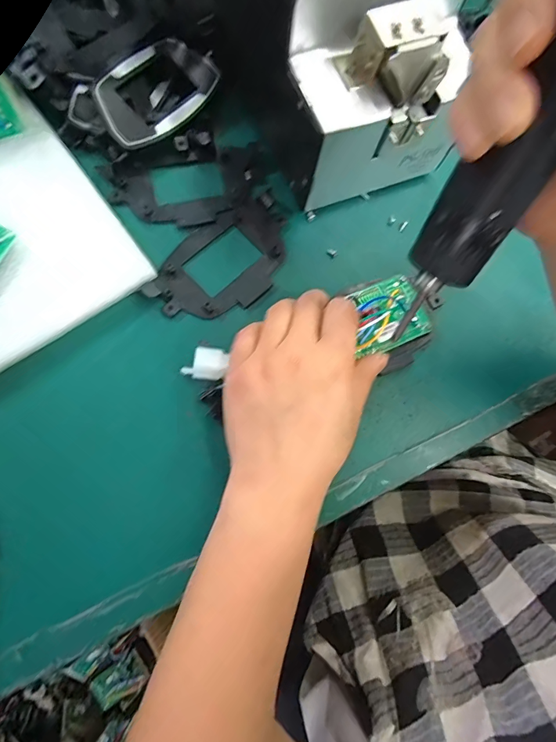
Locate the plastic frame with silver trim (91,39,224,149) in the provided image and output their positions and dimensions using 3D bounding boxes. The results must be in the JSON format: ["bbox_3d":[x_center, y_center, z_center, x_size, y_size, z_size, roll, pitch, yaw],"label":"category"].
[{"bbox_3d":[-0.094,-0.215,0.293,0.060,0.010,0.100,43,77,-9],"label":"plastic frame with silver trim"}]

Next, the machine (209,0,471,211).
[{"bbox_3d":[0.047,-0.242,0.249,0.141,0.130,0.187,-27,81,-4],"label":"machine"}]

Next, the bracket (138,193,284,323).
[{"bbox_3d":[-0.038,-0.082,0.278,0.069,0.012,0.114,42,83,7],"label":"bracket"}]

